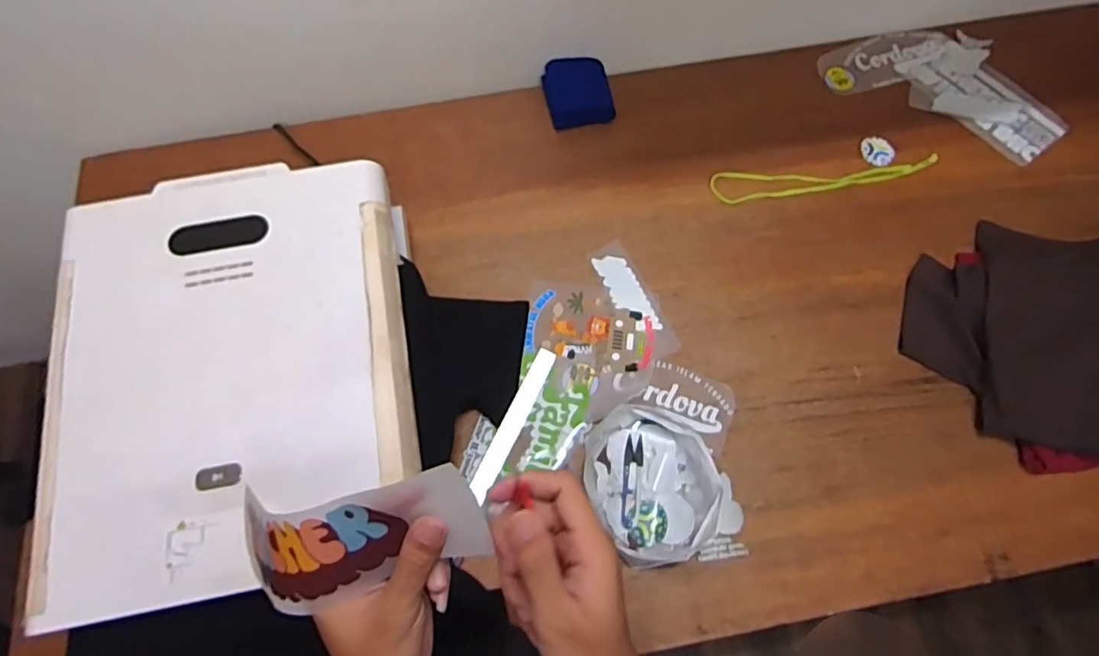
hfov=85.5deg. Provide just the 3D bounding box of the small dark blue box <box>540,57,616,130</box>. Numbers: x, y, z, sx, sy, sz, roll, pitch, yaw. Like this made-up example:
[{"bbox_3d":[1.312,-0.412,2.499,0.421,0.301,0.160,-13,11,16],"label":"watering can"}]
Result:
[{"bbox_3d":[0.049,-0.406,1.019,0.111,0.039,0.120,-11,68,-4],"label":"small dark blue box"}]

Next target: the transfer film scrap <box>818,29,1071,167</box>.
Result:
[{"bbox_3d":[0.689,-0.437,1.034,0.386,0.017,0.213,29,71,12],"label":"transfer film scrap"}]

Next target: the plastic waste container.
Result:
[{"bbox_3d":[0.134,0.202,0.778,0.160,0.052,0.200,-26,70,-9],"label":"plastic waste container"}]

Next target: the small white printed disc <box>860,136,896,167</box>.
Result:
[{"bbox_3d":[0.539,-0.290,0.980,0.056,0.011,0.051,-2,70,7],"label":"small white printed disc"}]

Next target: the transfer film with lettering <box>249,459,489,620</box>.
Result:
[{"bbox_3d":[-0.100,0.111,0.319,0.124,0.021,0.068,-15,112,-5],"label":"transfer film with lettering"}]

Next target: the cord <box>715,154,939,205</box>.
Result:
[{"bbox_3d":[0.451,-0.243,0.963,0.373,0.009,0.058,-5,68,-1],"label":"cord"}]

